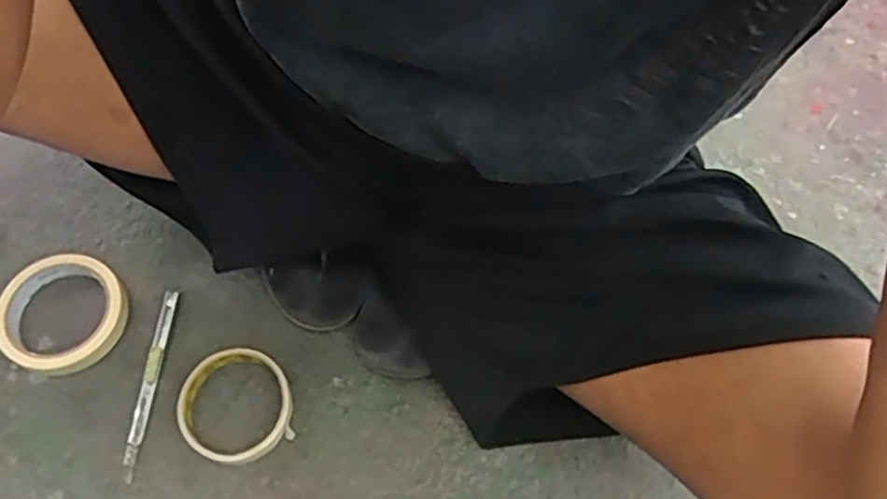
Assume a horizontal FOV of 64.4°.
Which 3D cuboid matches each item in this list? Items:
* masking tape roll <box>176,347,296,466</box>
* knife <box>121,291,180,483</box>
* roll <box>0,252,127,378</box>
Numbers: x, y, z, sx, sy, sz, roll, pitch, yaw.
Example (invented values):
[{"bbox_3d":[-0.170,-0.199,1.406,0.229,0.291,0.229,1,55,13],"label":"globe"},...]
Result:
[{"bbox_3d":[-0.160,0.122,0.548,0.084,0.020,0.088,1,65,-2],"label":"masking tape roll"},{"bbox_3d":[-0.237,0.105,0.567,0.013,0.004,0.153,5,65,0],"label":"knife"},{"bbox_3d":[-0.315,0.051,0.580,0.097,0.023,0.097,1,65,-2],"label":"roll"}]

